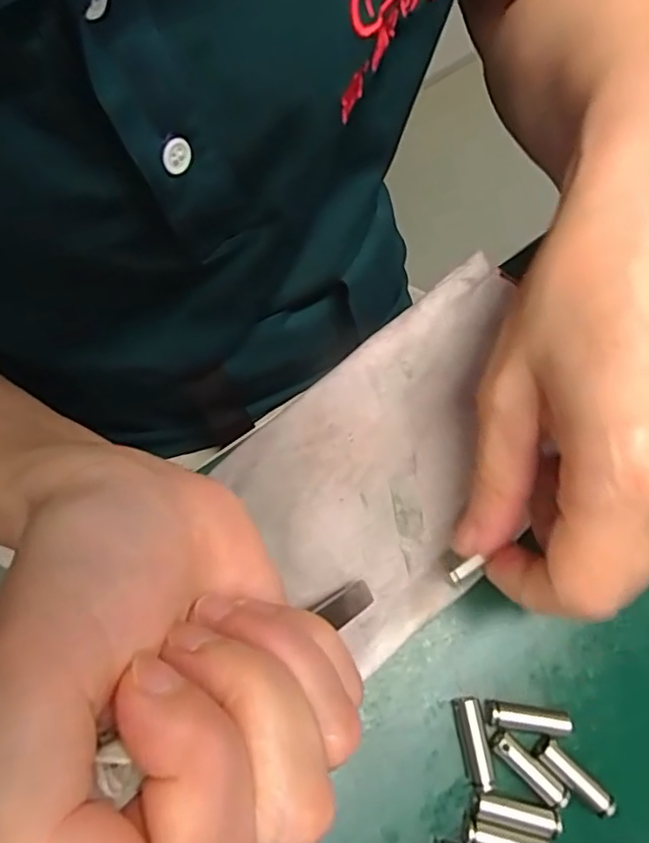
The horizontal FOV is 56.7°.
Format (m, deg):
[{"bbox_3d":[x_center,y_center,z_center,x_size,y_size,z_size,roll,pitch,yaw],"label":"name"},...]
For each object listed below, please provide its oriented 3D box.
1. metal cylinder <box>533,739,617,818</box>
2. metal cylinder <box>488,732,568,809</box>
[{"bbox_3d":[0.076,0.107,0.181,0.026,0.004,0.006,41,75,13],"label":"metal cylinder"},{"bbox_3d":[0.062,0.105,0.181,0.027,0.004,0.006,41,75,13],"label":"metal cylinder"}]

